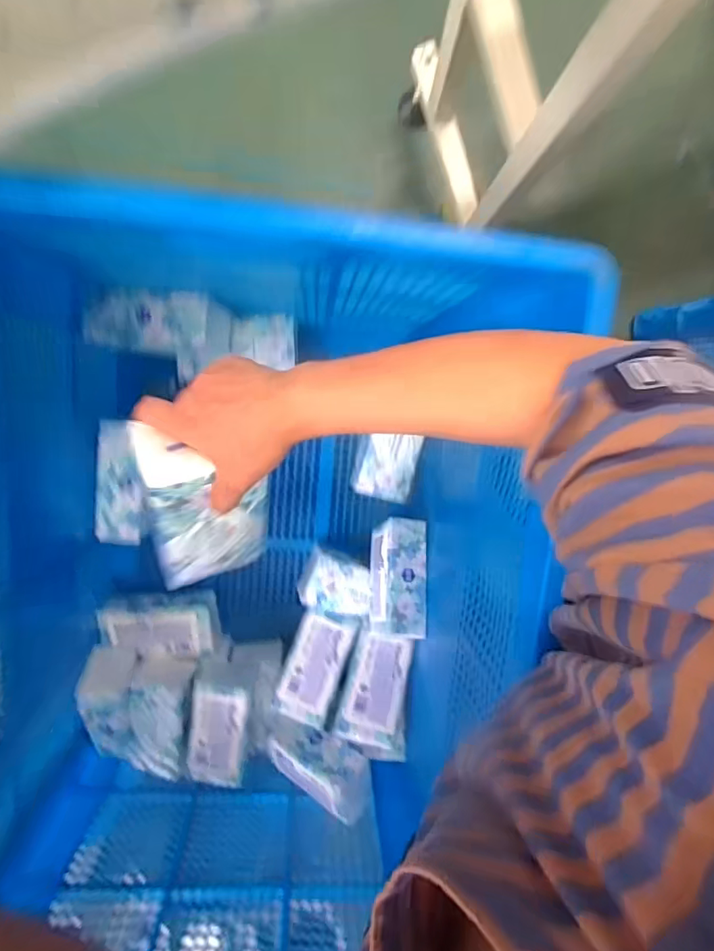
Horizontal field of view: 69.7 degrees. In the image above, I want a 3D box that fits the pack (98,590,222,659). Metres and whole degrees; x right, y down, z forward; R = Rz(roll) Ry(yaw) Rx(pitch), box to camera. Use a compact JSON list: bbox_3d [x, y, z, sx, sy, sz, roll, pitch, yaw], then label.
[{"bbox_3d":[-0.316,0.247,0.839,0.178,0.060,0.093,-3,100,0],"label":"pack"}]

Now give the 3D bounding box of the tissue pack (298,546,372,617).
[{"bbox_3d":[-0.031,0.178,0.859,0.115,0.074,0.089,20,99,-4],"label":"tissue pack"}]

